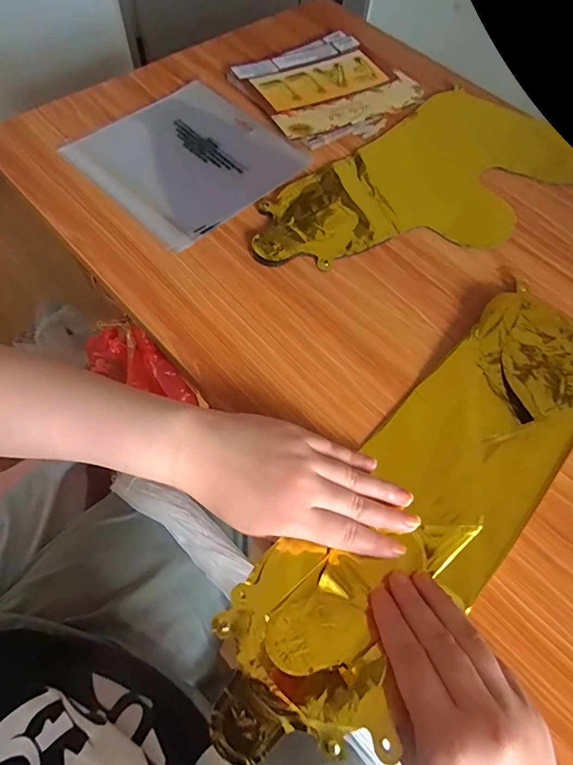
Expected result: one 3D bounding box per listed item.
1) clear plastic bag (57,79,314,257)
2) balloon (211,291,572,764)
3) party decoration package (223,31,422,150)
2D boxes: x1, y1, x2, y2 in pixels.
[{"bbox_3d":[-0.111,-0.248,0.463,0.194,0.007,0.194,41,69,15],"label":"clear plastic bag"},{"bbox_3d":[0.117,0.072,0.307,0.119,0.033,0.419,40,67,17],"label":"balloon"},{"bbox_3d":[0.047,-0.368,0.526,0.192,0.009,0.177,-35,71,-18],"label":"party decoration package"}]

